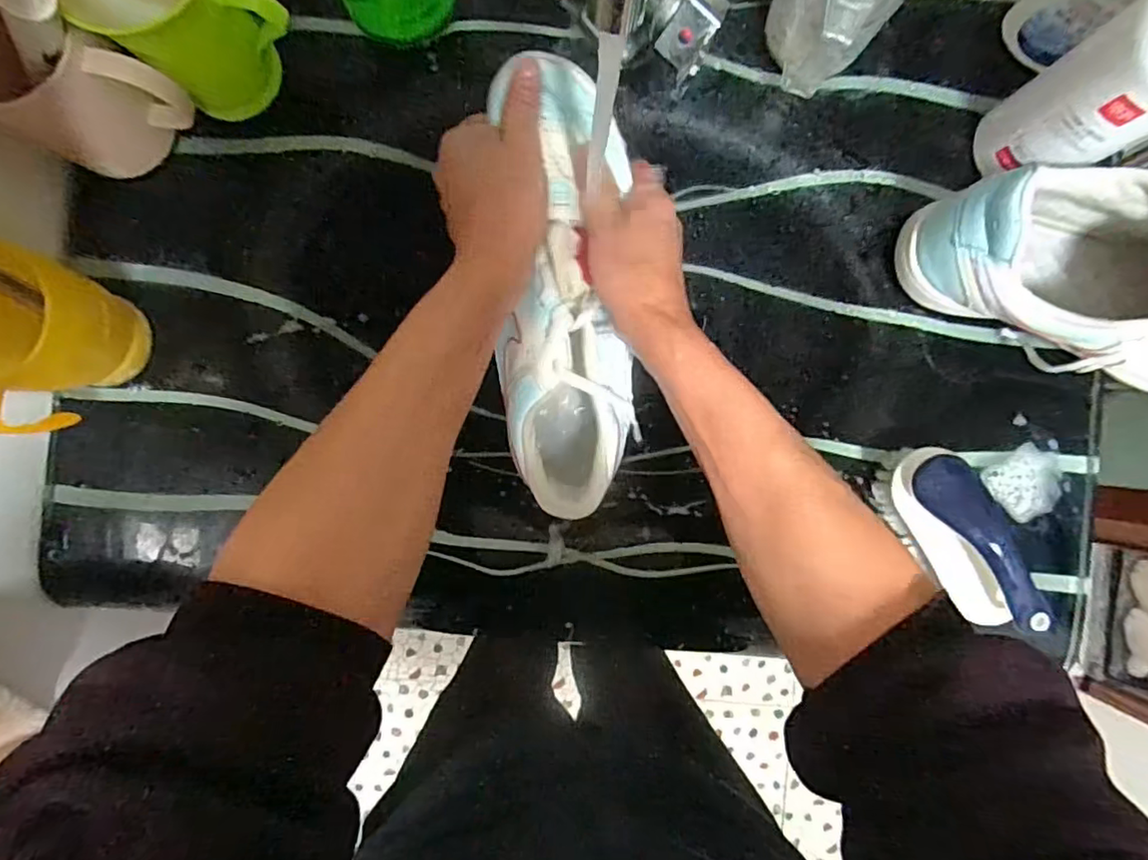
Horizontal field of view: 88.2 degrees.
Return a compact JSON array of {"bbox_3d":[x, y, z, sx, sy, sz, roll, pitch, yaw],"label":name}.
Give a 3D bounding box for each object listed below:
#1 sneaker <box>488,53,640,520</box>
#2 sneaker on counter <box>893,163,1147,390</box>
[{"bbox_3d":[-0.004,-0.086,0.402,0.092,0.081,0.282,-1,106,-1],"label":"sneaker"},{"bbox_3d":[0.363,-0.095,0.396,0.268,0.128,0.116,11,89,-1],"label":"sneaker on counter"}]

